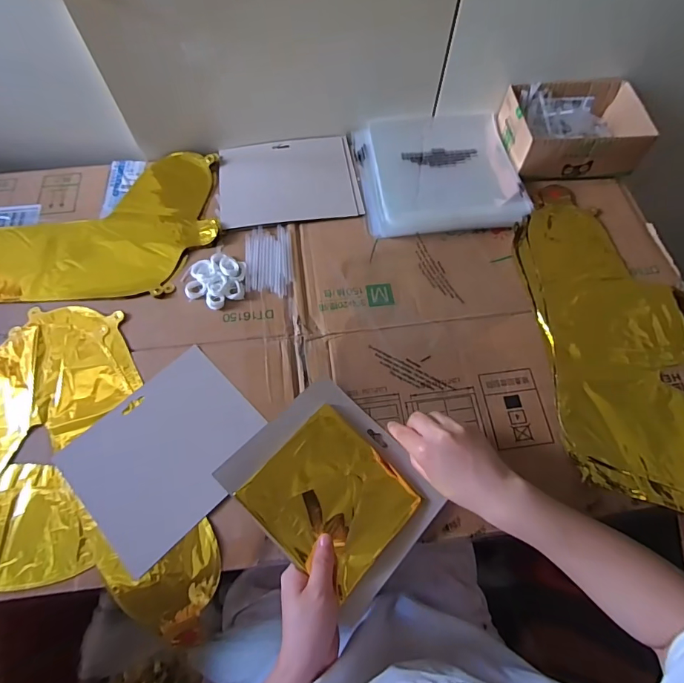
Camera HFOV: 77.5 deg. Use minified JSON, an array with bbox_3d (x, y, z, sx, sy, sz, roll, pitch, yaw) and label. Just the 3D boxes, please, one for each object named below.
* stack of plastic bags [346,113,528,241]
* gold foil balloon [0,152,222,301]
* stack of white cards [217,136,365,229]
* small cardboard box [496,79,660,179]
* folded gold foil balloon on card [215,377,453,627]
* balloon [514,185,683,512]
[{"bbox_3d":[0.141,-0.249,0.630,0.227,0.021,0.208,-7,65,-4],"label":"stack of plastic bags"},{"bbox_3d":[-0.376,-0.150,0.592,0.397,0.029,0.226,-7,65,-4],"label":"gold foil balloon"},{"bbox_3d":[-0.080,-0.240,0.637,0.200,0.009,0.158,-7,65,-4],"label":"stack of white cards"},{"bbox_3d":[0.344,-0.316,0.643,0.190,0.070,0.135,-3,65,-2],"label":"small cardboard box"},{"bbox_3d":[-0.006,0.152,0.447,0.162,0.024,0.190,-39,79,-27],"label":"folded gold foil balloon on card"},{"bbox_3d":[0.354,-0.011,0.536,0.212,0.024,0.434,-4,65,-3],"label":"balloon"}]

